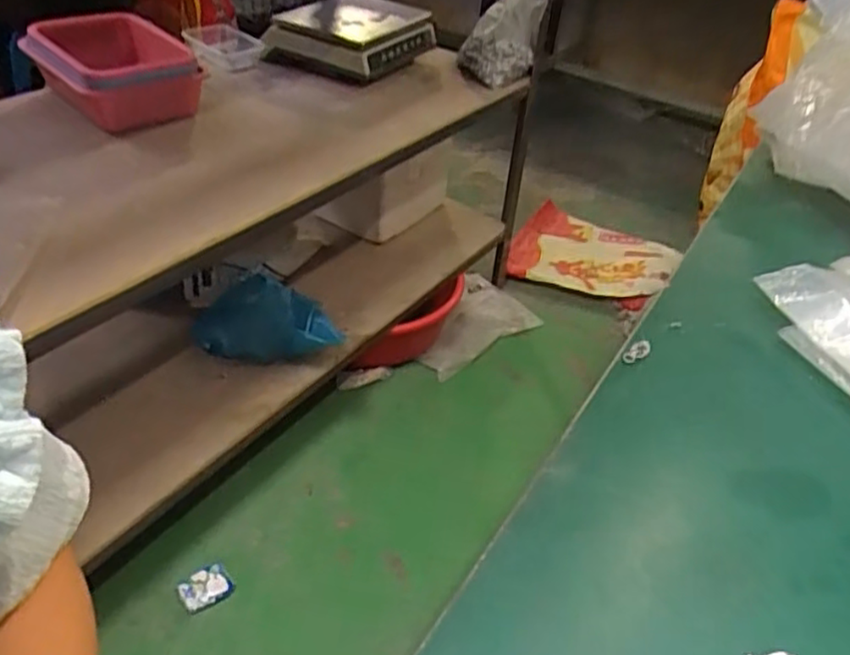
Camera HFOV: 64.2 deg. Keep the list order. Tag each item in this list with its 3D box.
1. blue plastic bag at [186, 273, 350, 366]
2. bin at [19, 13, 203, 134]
[{"bbox_3d":[-0.293,-0.014,1.262,0.304,0.147,0.108,14,40,10],"label":"blue plastic bag"},{"bbox_3d":[-0.555,-0.473,1.238,0.260,0.121,0.234,33,46,29],"label":"bin"}]

